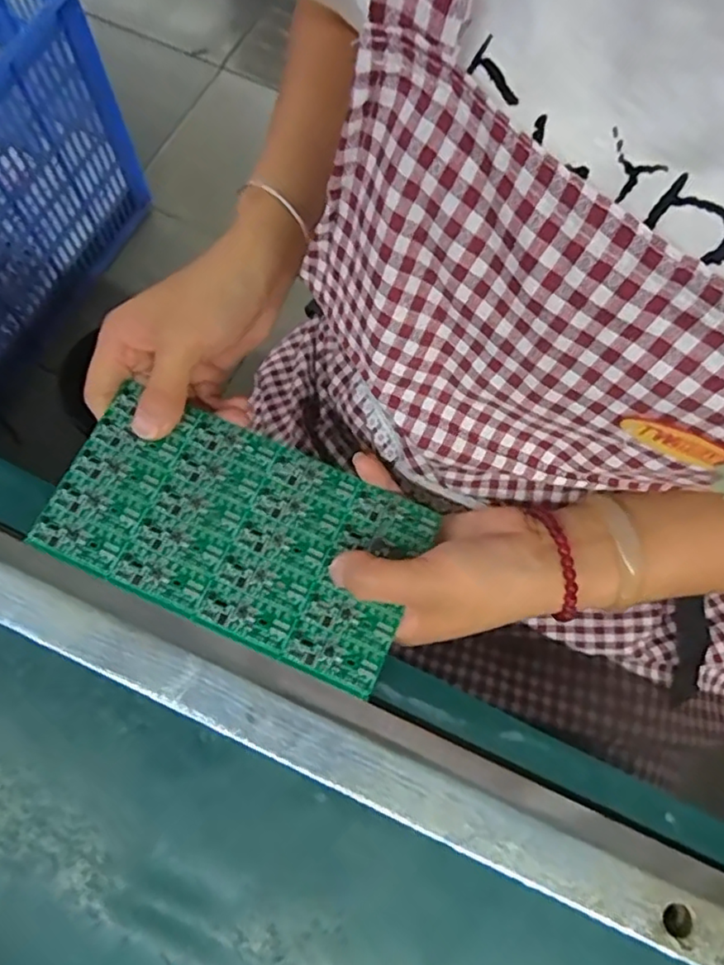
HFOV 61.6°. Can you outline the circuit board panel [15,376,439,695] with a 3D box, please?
[{"bbox_3d":[-0.065,0.024,0.319,0.186,0.005,0.101,24,75,4],"label":"circuit board panel"}]

